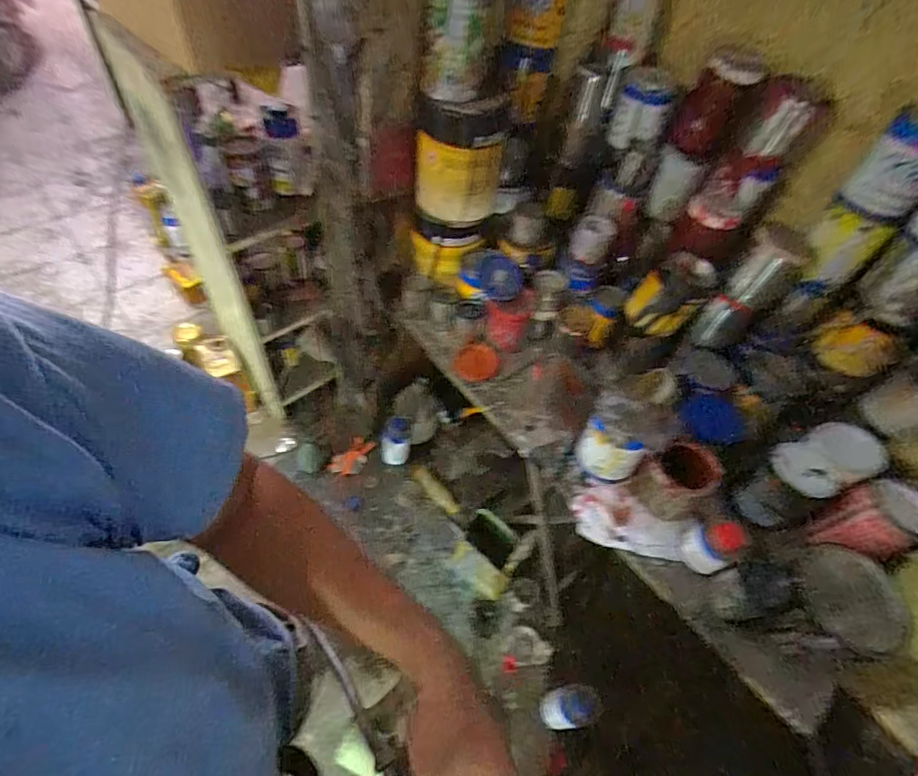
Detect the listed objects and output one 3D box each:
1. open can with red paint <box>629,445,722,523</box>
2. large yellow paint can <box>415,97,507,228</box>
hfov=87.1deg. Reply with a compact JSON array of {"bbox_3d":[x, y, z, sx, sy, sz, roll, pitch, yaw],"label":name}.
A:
[{"bbox_3d":[0.351,0.158,0.797,0.109,0.114,0.097,-23,60,-25],"label":"open can with red paint"},{"bbox_3d":[-0.002,-0.445,0.963,0.158,0.184,0.168,5,52,-6],"label":"large yellow paint can"}]

